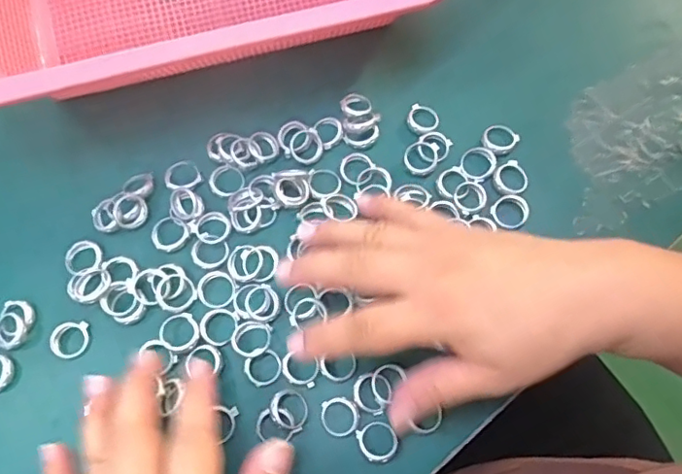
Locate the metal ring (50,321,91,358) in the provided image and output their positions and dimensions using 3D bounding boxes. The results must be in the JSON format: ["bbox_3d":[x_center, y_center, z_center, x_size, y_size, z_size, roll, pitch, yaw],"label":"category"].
[{"bbox_3d":[-0.153,0.058,0.310,0.022,0.004,0.020,0,70,1],"label":"metal ring"}]

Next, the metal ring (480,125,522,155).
[{"bbox_3d":[0.099,-0.061,0.344,0.021,0.004,0.020,0,70,1],"label":"metal ring"}]

